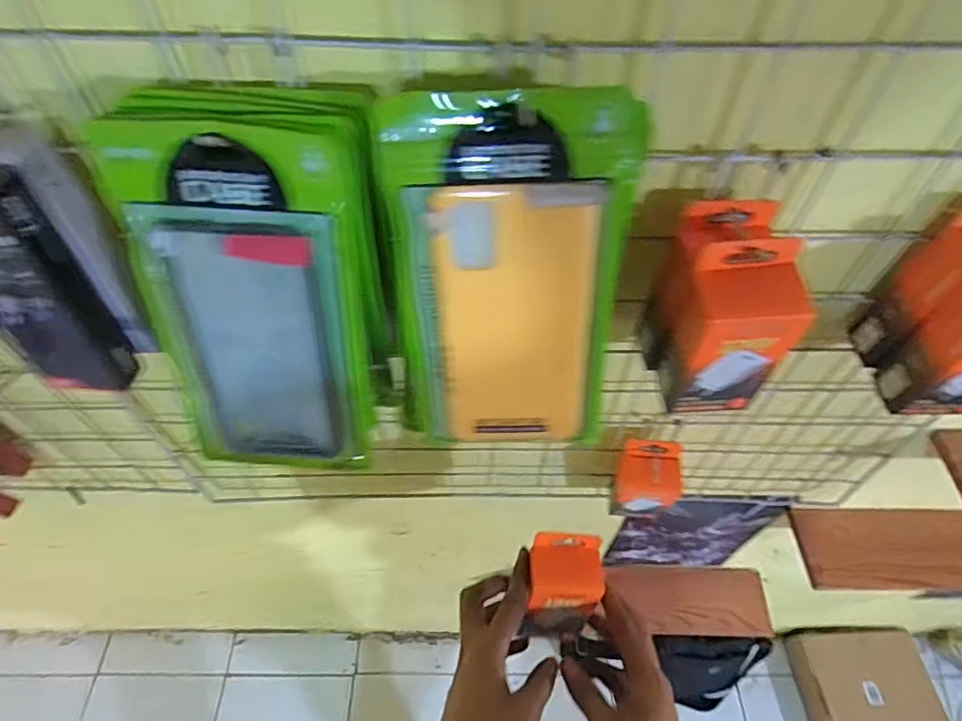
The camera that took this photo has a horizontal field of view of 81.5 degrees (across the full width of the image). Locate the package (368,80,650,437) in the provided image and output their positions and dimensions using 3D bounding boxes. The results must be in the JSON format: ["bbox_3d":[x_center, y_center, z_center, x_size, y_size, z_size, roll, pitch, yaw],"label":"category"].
[{"bbox_3d":[0.012,-0.033,0.294,0.116,0.199,0.012,1,36,1],"label":"package"}]

